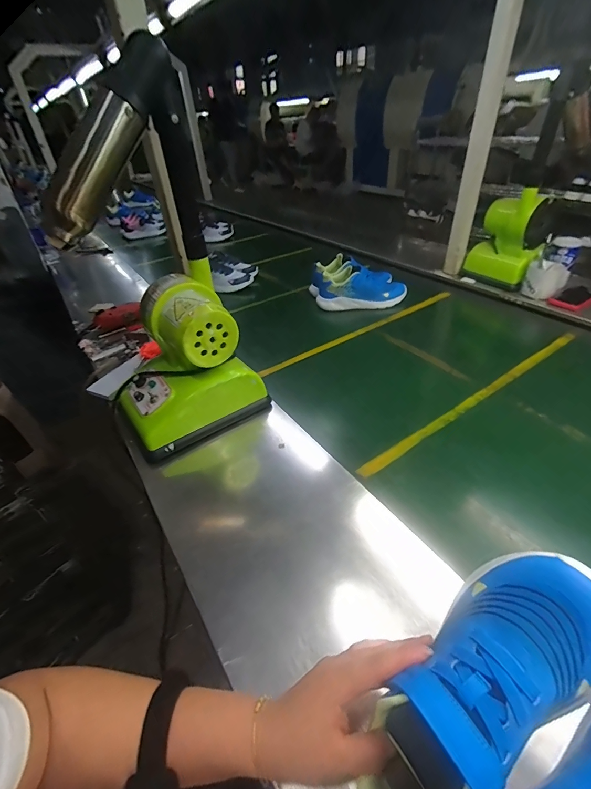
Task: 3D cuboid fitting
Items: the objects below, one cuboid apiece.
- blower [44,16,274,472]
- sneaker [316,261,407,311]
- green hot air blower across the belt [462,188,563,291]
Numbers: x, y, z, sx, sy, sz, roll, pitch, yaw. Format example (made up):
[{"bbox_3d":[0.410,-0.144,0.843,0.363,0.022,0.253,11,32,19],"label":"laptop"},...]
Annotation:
[{"bbox_3d":[-0.203,-0.162,0.545,0.226,0.484,0.169,-27,43,-24],"label":"blower"},{"bbox_3d":[0.194,-0.314,1.054,0.260,0.094,0.084,-5,39,1],"label":"sneaker"},{"bbox_3d":[0.596,-0.436,1.011,0.107,0.219,0.188,-32,46,-30],"label":"green hot air blower across the belt"}]

